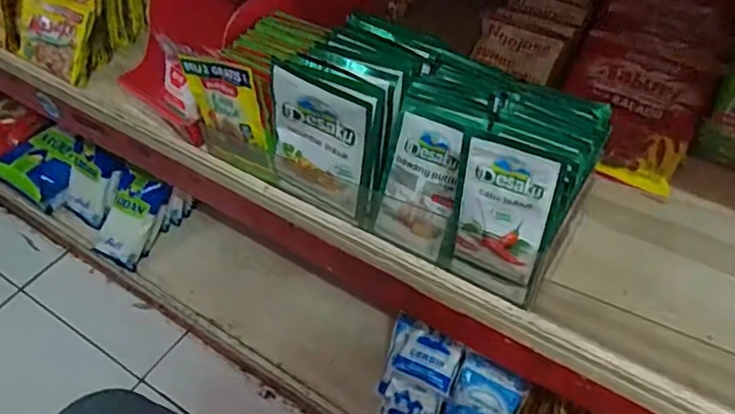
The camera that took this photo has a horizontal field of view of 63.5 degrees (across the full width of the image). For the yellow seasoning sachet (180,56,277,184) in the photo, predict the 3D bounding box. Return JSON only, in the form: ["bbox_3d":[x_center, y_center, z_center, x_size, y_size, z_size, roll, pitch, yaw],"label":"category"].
[{"bbox_3d":[-0.109,-0.071,0.474,0.076,0.099,0.011,24,54,21],"label":"yellow seasoning sachet"}]

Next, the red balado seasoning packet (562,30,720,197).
[{"bbox_3d":[0.229,-0.087,0.519,0.113,0.010,0.138,21,74,22],"label":"red balado seasoning packet"}]

